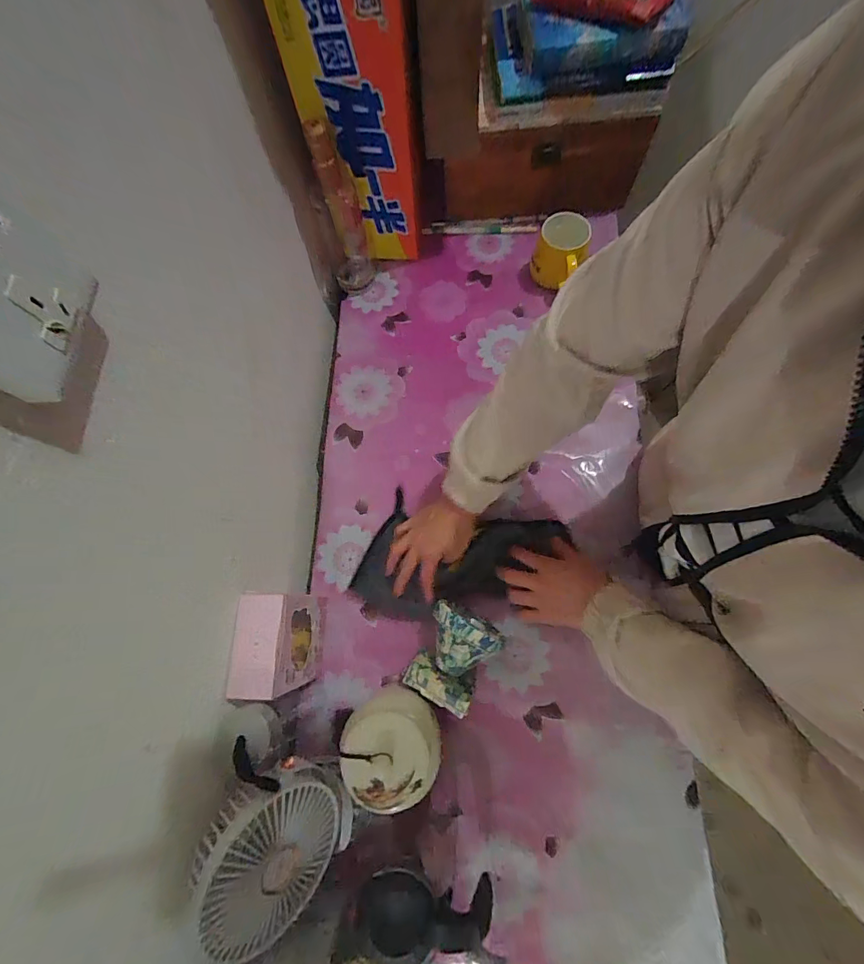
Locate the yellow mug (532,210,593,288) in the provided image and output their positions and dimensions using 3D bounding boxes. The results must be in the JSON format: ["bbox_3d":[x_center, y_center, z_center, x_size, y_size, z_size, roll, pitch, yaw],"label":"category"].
[{"bbox_3d":[0.229,-0.404,0.727,0.092,0.087,0.106,14,75,8],"label":"yellow mug"}]

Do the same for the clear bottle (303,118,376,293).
[{"bbox_3d":[-0.143,-0.411,0.639,0.066,0.249,0.055,-16,73,0],"label":"clear bottle"}]

